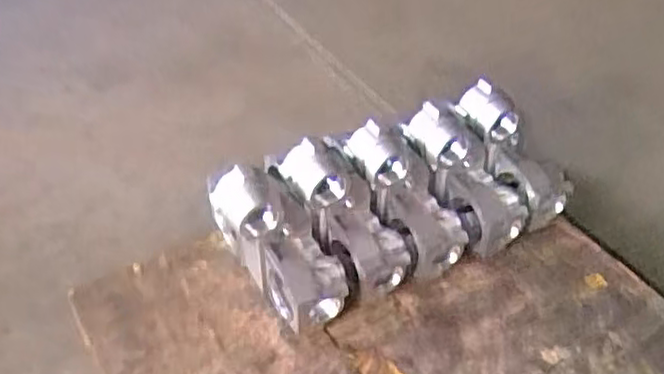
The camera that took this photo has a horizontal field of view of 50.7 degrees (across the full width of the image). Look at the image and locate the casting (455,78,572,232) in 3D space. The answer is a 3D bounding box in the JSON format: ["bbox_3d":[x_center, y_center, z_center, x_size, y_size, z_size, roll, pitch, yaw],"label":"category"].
[{"bbox_3d":[0.457,-0.080,1.749,0.135,0.397,0.167,-18,28,42],"label":"casting"}]

